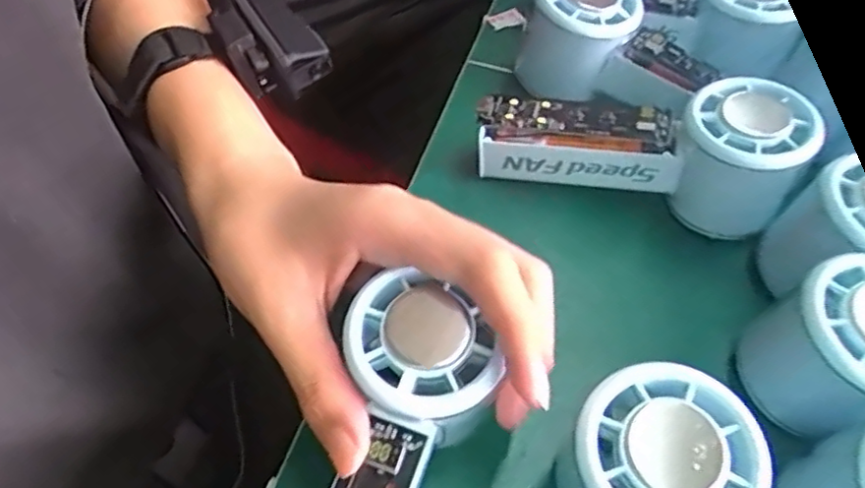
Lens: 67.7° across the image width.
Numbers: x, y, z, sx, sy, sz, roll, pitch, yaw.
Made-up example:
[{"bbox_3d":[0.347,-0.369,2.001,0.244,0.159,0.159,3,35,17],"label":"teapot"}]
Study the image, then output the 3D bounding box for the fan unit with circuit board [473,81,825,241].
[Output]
[{"bbox_3d":[0.100,-0.055,0.325,0.144,0.061,0.054,15,55,7],"label":"fan unit with circuit board"}]

